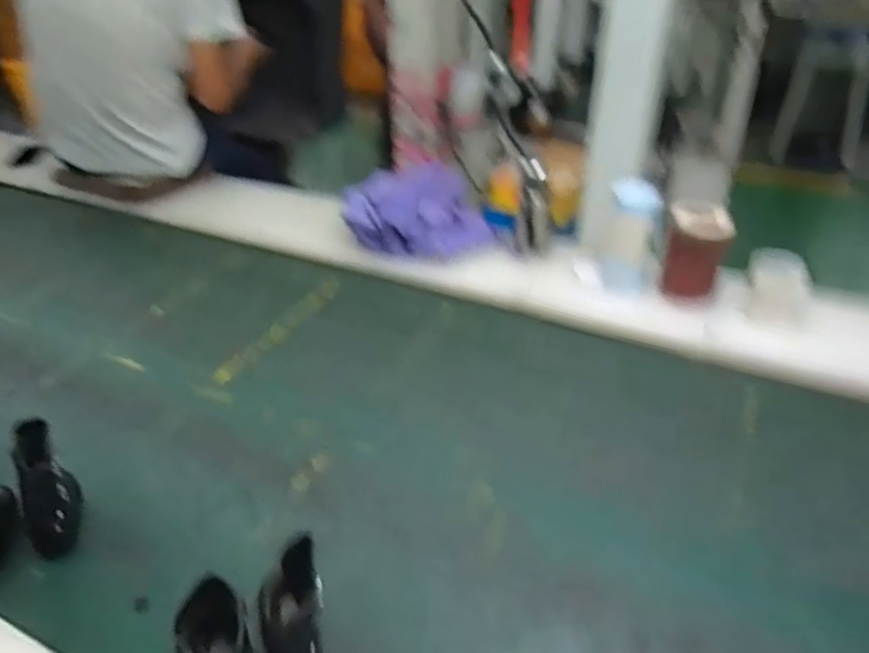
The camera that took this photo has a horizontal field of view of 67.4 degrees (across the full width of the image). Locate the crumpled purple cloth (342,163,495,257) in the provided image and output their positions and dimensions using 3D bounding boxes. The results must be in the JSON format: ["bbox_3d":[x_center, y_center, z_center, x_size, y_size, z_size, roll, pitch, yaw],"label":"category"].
[{"bbox_3d":[-0.017,-0.253,1.384,0.297,0.111,0.251,12,35,16],"label":"crumpled purple cloth"}]

